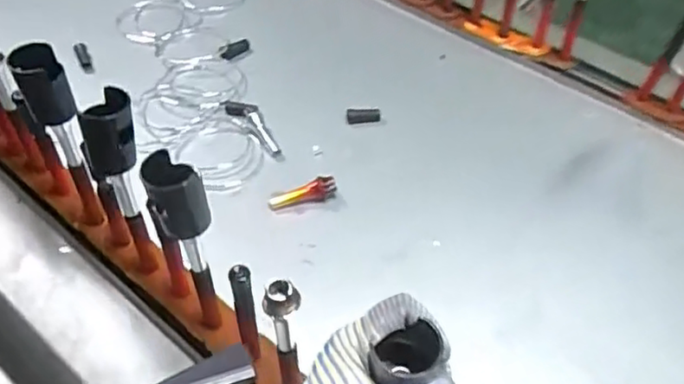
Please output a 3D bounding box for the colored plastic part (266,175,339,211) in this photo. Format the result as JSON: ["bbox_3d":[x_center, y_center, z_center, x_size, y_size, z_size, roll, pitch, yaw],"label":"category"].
[{"bbox_3d":[-0.049,0.002,0.794,0.084,0.023,0.031,-9,48,-12],"label":"colored plastic part"}]

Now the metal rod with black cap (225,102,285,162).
[{"bbox_3d":[-0.115,-0.090,0.871,0.029,0.021,0.131,-30,55,-28],"label":"metal rod with black cap"}]

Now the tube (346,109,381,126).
[{"bbox_3d":[0.030,-0.105,0.897,0.046,0.018,0.023,0,47,-4],"label":"tube"}]

